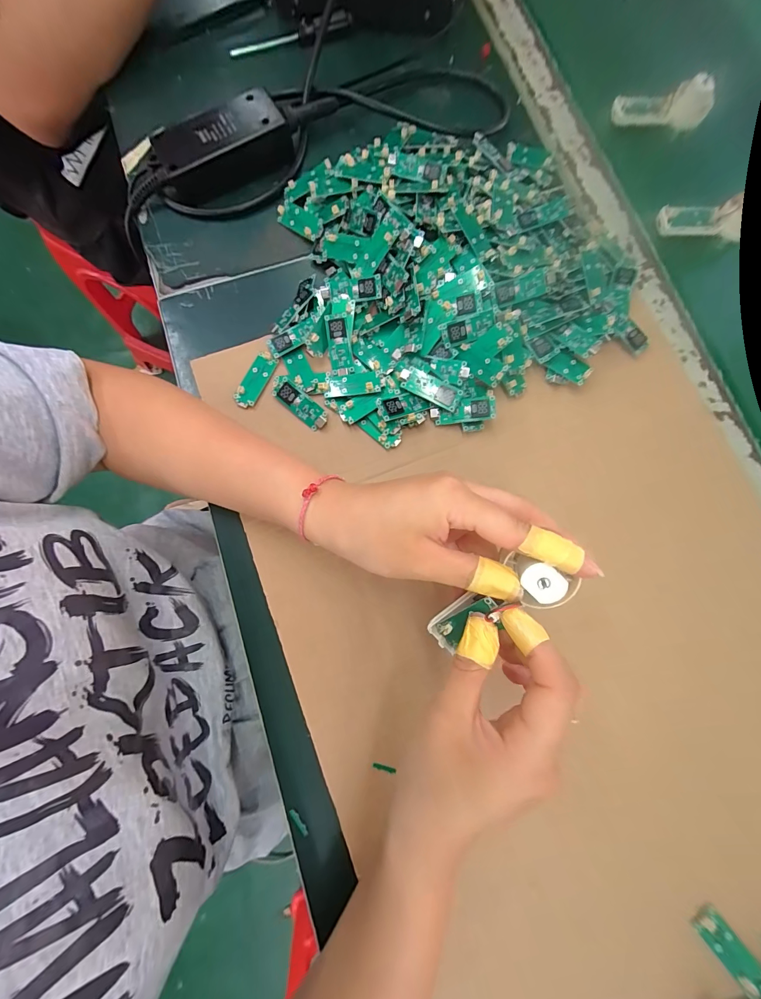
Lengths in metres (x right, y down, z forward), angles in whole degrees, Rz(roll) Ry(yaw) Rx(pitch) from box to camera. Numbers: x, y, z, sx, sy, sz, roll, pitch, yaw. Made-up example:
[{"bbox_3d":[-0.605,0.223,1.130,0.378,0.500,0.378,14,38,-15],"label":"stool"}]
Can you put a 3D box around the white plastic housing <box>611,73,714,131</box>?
[{"bbox_3d":[0.275,-0.388,0.352,0.093,0.030,0.022,0,80,0],"label":"white plastic housing"}]

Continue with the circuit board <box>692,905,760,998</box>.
[{"bbox_3d":[0.231,0.298,0.238,0.019,0.005,0.048,-38,83,-6],"label":"circuit board"}]

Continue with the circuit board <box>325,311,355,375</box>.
[{"bbox_3d":[-0.034,-0.129,0.302,0.018,0.007,0.050,-9,95,-2],"label":"circuit board"}]

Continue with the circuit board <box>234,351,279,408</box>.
[{"bbox_3d":[-0.105,-0.101,0.303,0.017,0.004,0.051,26,81,4],"label":"circuit board"}]

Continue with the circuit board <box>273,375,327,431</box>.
[{"bbox_3d":[-0.068,-0.081,0.298,0.055,0.007,0.019,42,83,6],"label":"circuit board"}]

